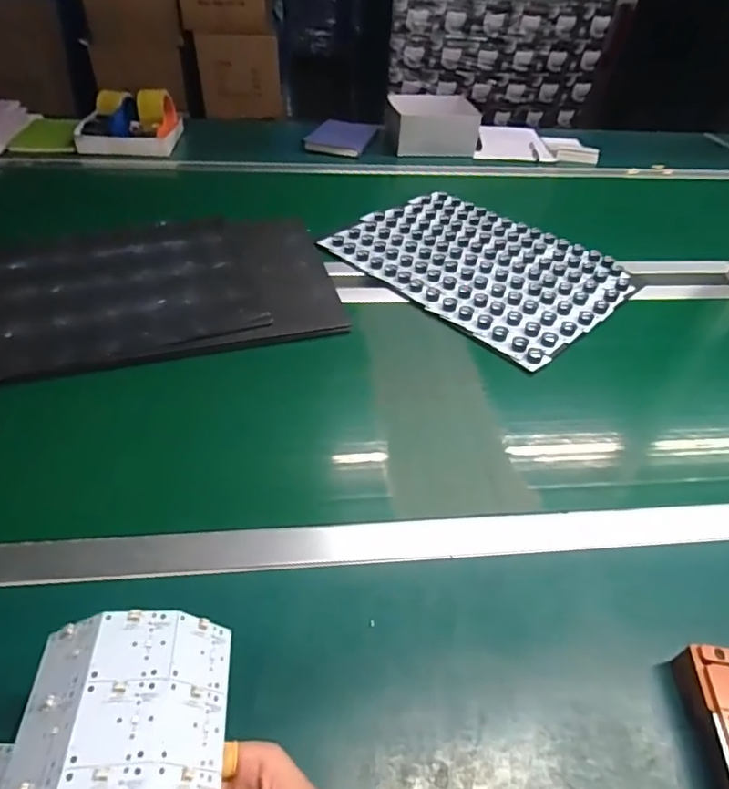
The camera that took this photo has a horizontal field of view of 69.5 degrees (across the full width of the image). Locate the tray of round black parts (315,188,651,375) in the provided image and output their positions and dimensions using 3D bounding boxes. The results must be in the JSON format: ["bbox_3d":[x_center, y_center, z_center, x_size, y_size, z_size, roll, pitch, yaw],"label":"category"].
[{"bbox_3d":[0.201,-0.237,0.925,0.346,0.017,0.465,-32,54,-30],"label":"tray of round black parts"}]

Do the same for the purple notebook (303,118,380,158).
[{"bbox_3d":[-0.055,-0.664,1.350,0.140,0.025,0.210,14,46,11],"label":"purple notebook"}]

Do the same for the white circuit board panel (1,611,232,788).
[{"bbox_3d":[-0.140,0.214,0.297,0.121,0.049,0.174,-4,45,-7],"label":"white circuit board panel"}]

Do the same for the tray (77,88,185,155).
[{"bbox_3d":[-0.554,-0.637,1.231,0.214,0.098,0.149,3,45,-1],"label":"tray"}]

